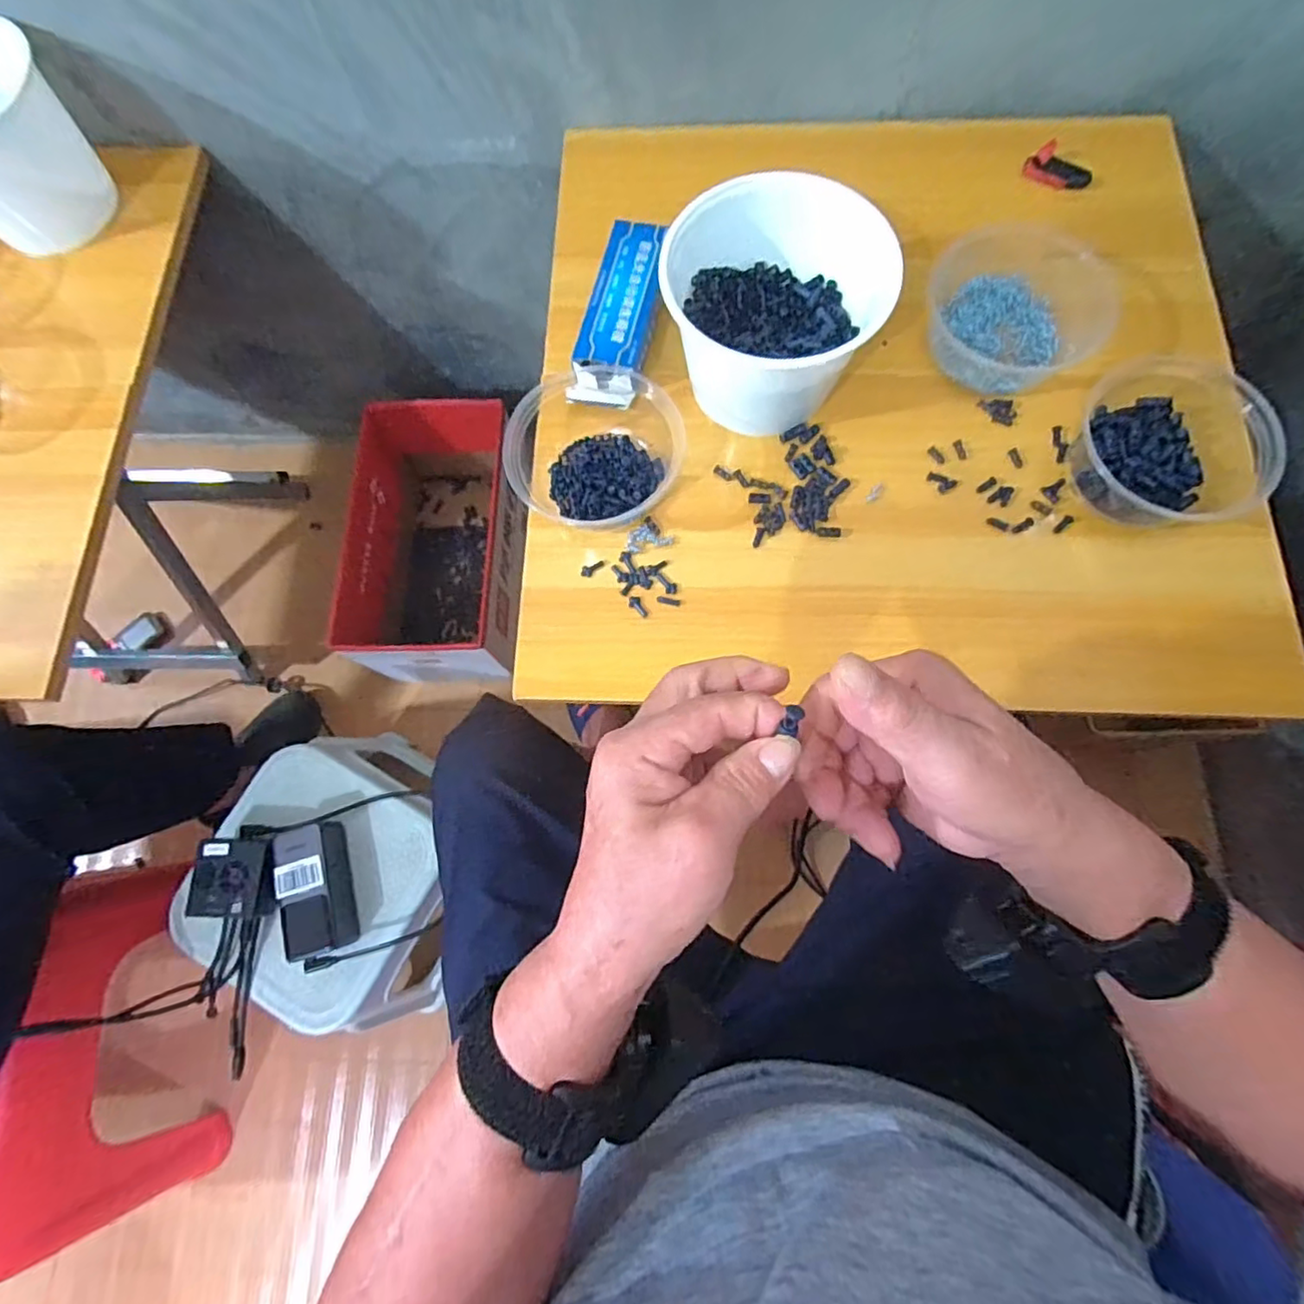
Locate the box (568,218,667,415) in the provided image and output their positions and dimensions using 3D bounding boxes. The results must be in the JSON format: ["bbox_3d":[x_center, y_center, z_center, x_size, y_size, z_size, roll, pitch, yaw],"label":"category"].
[{"bbox_3d":[-0.026,-0.299,0.545,0.058,0.030,0.177,13,76,4],"label":"box"}]

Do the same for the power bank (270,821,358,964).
[{"bbox_3d":[-0.358,0.250,0.652,0.060,0.045,0.129,-15,76,-3],"label":"power bank"}]

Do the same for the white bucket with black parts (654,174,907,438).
[{"bbox_3d":[0.092,-0.266,0.484,0.158,0.113,0.142,37,79,10],"label":"white bucket with black parts"}]

